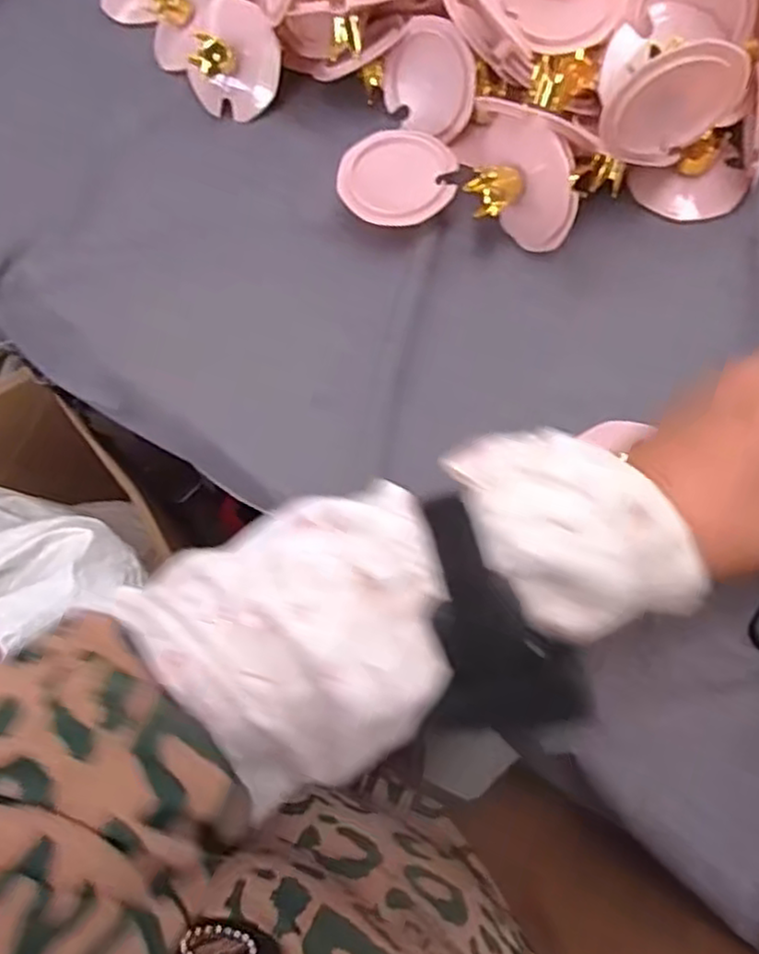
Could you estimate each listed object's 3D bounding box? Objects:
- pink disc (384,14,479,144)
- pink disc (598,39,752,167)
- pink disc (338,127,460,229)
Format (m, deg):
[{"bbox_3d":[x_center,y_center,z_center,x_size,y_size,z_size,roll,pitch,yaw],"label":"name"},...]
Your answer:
[{"bbox_3d":[0.033,-0.270,0.475,0.074,0.067,0.008,34,47,30],"label":"pink disc"},{"bbox_3d":[0.163,-0.206,0.395,0.077,0.080,0.014,-13,69,0],"label":"pink disc"},{"bbox_3d":[0.012,-0.195,0.452,0.073,0.007,0.069,-1,79,4],"label":"pink disc"}]

